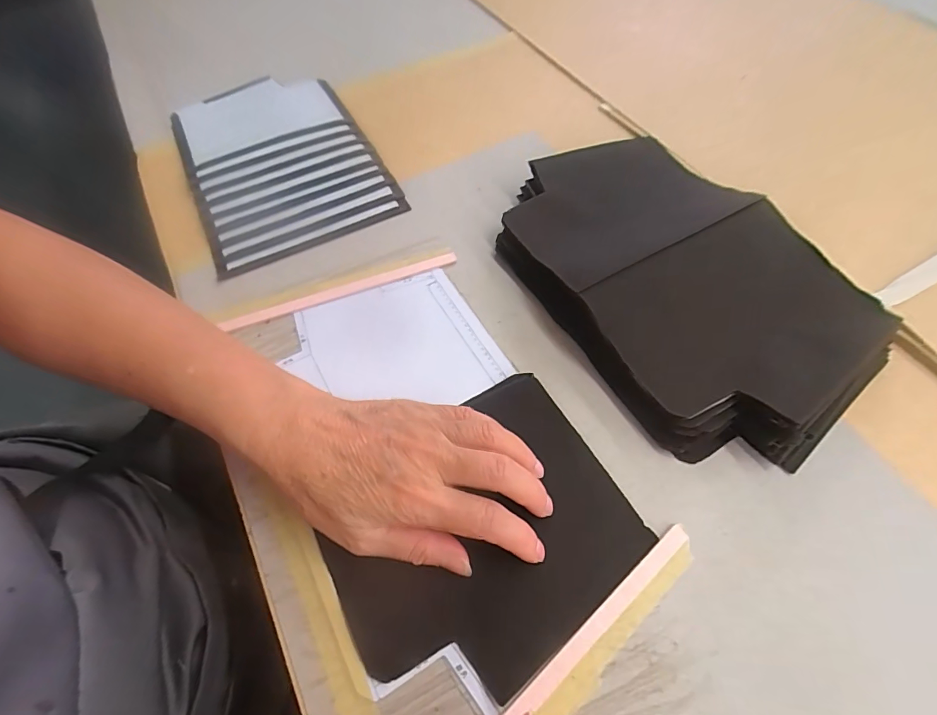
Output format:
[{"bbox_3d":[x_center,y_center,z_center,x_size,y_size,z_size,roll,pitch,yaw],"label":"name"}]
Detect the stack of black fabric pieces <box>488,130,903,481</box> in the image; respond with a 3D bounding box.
[{"bbox_3d":[0.144,-0.062,0.325,0.176,0.050,0.282,-27,64,-15],"label":"stack of black fabric pieces"}]

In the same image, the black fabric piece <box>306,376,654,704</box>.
[{"bbox_3d":[0.013,0.106,0.257,0.175,0.006,0.132,-38,68,-17],"label":"black fabric piece"}]

